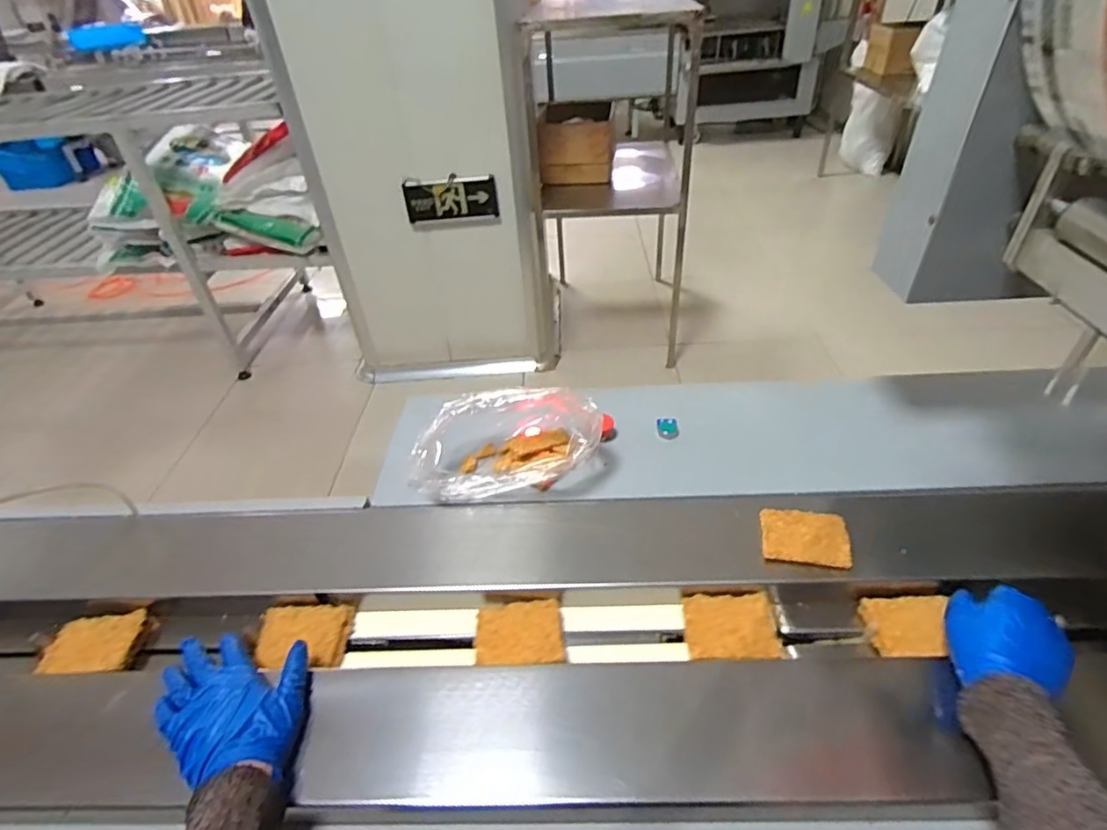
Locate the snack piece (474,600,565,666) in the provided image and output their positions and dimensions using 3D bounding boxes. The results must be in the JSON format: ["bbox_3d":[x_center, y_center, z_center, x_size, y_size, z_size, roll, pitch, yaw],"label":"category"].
[{"bbox_3d":[-0.036,0.229,0.605,0.089,0.013,0.066,-5,40,-2],"label":"snack piece"}]

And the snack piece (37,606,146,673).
[{"bbox_3d":[-0.499,0.249,0.625,0.094,0.019,0.065,-7,48,-7],"label":"snack piece"}]

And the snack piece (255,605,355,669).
[{"bbox_3d":[-0.269,0.235,0.618,0.090,0.019,0.066,-2,40,2],"label":"snack piece"}]

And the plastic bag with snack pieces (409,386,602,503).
[{"bbox_3d":[-0.074,0.034,0.780,0.241,0.115,0.154,-13,41,-10],"label":"plastic bag with snack pieces"}]

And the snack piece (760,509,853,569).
[{"bbox_3d":[0.279,0.134,0.638,0.090,0.007,0.072,6,41,10],"label":"snack piece"}]

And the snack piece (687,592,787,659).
[{"bbox_3d":[0.184,0.218,0.595,0.092,0.011,0.072,0,40,5],"label":"snack piece"}]

